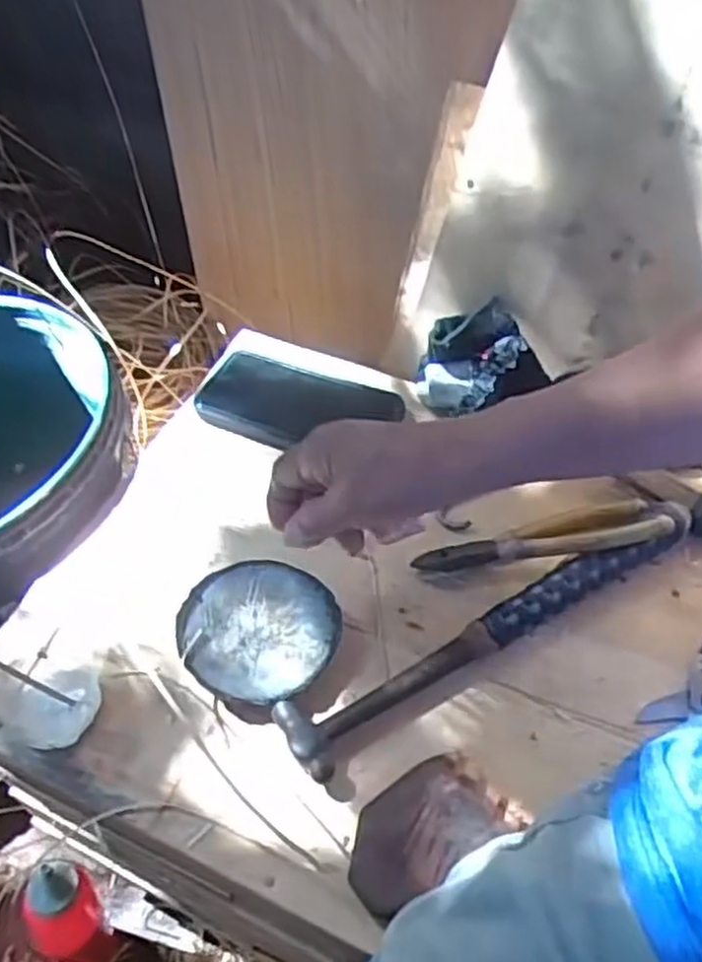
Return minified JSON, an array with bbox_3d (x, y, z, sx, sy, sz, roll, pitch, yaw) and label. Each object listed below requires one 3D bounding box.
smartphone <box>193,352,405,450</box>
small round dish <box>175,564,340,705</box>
[{"bbox_3d":[-0.042,-0.062,0.622,0.155,0.012,0.078,14,58,7],"label":"smartphone"},{"bbox_3d":[-0.058,0.095,0.494,0.098,0.022,0.088,1,51,2],"label":"small round dish"}]

